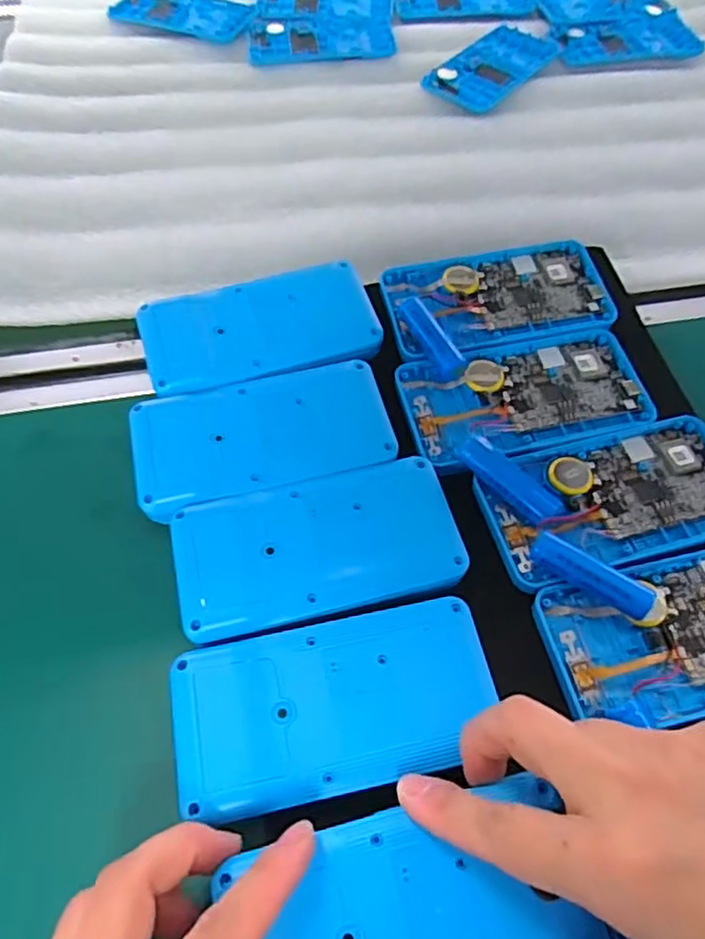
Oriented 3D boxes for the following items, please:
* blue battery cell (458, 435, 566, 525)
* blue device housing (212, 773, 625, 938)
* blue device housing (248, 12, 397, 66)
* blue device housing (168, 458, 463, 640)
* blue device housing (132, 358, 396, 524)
[{"bbox_3d":[0.072,0.005,0.287,0.050,0.016,0.016,39,66,19],"label":"blue battery cell"},{"bbox_3d":[0.018,0.143,0.201,0.113,0.010,0.061,-11,59,-6],"label":"blue device housing"},{"bbox_3d":[-0.025,-0.348,0.511,0.116,0.007,0.064,-6,60,-5],"label":"blue device housing"},{"bbox_3d":[-0.015,0.031,0.271,0.118,0.009,0.059,-12,61,-9],"label":"blue device housing"},{"bbox_3d":[-0.042,-0.018,0.300,0.118,0.009,0.063,-16,61,-11],"label":"blue device housing"}]

